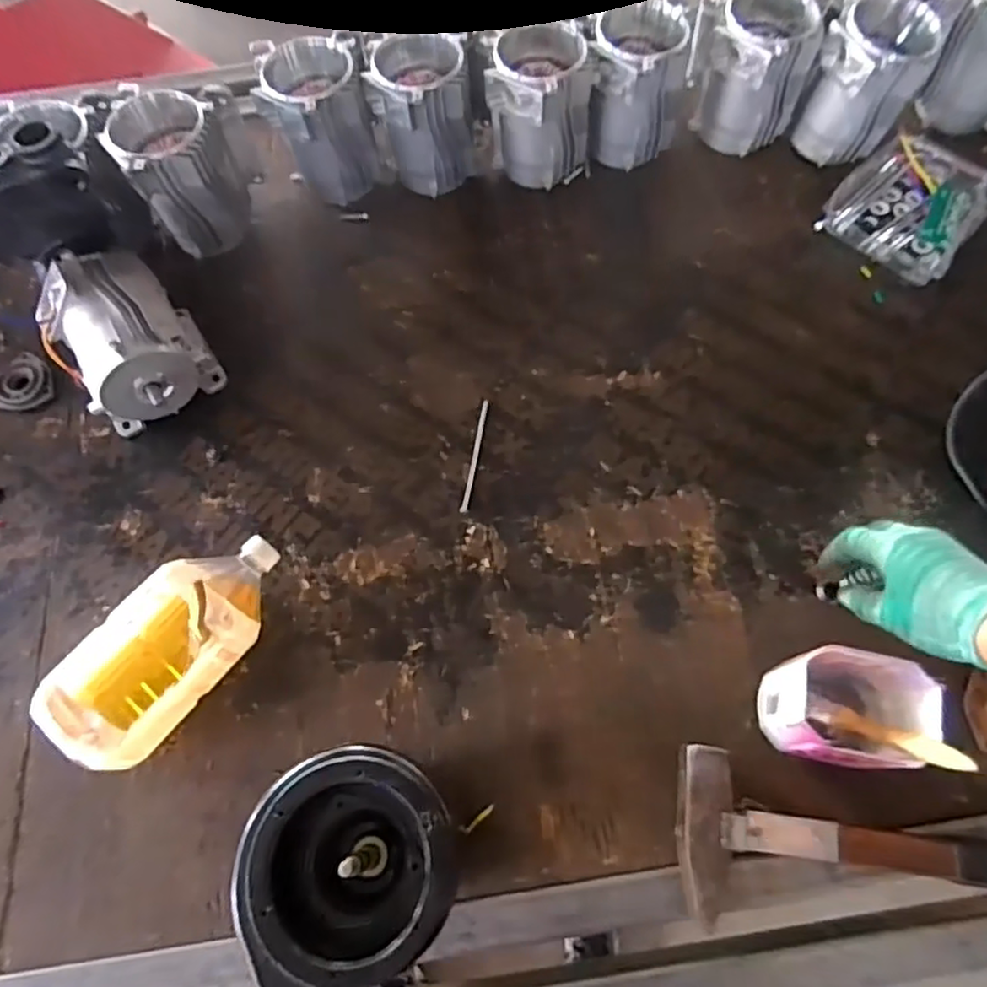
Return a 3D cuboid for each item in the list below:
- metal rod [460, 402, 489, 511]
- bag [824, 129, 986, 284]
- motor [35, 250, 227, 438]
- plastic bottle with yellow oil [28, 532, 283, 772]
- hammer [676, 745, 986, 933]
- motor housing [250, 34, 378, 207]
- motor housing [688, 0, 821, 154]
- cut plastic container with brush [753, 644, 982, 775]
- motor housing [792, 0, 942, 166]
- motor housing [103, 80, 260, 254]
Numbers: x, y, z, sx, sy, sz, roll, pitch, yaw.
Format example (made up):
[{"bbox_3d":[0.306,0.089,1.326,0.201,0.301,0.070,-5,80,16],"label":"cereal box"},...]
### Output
[{"bbox_3d":[-0.018,-0.039,0.640,0.007,0.004,0.123,8,68,6],"label":"metal rod"},{"bbox_3d":[0.482,-0.334,0.735,0.147,0.040,0.178,40,74,16],"label":"bag"},{"bbox_3d":[-0.361,-0.147,0.638,0.125,0.118,0.151,-39,72,-13],"label":"motor"},{"bbox_3d":[-0.267,0.121,0.544,0.097,0.082,0.206,35,73,15],"label":"plastic bottle with yellow oil"},{"bbox_3d":[0.301,0.280,0.481,0.325,0.042,0.120,8,68,5],"label":"hammer"},{"bbox_3d":[-0.195,-0.419,0.734,0.118,0.144,0.107,-7,68,-1],"label":"motor housing"},{"bbox_3d":[0.293,-0.486,0.747,0.123,0.142,0.107,6,68,5],"label":"motor housing"},{"bbox_3d":[0.265,0.166,0.491,0.093,0.117,0.081,6,68,5],"label":"cut plastic container with brush"},{"bbox_3d":[0.416,-0.457,0.727,0.102,0.147,0.102,-1,68,2],"label":"motor housing"},{"bbox_3d":[-0.334,-0.351,0.710,0.111,0.147,0.118,-1,68,2],"label":"motor housing"}]

